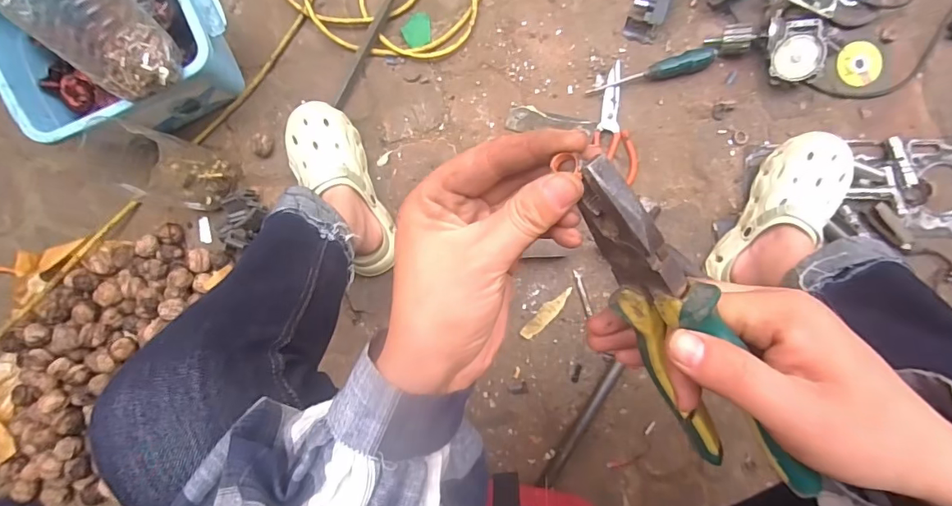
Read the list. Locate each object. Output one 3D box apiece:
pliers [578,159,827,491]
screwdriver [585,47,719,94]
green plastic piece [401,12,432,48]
[{"bbox_3d":[0.096,0.039,0.217,0.029,0.043,0.183,-32,106,-3],"label":"pliers"},{"bbox_3d":[0.260,-0.269,0.691,0.185,0.027,0.031,-13,91,13],"label":"screwdriver"},{"bbox_3d":[-0.092,-0.347,0.720,0.046,0.005,0.054,-2,92,4],"label":"green plastic piece"}]

